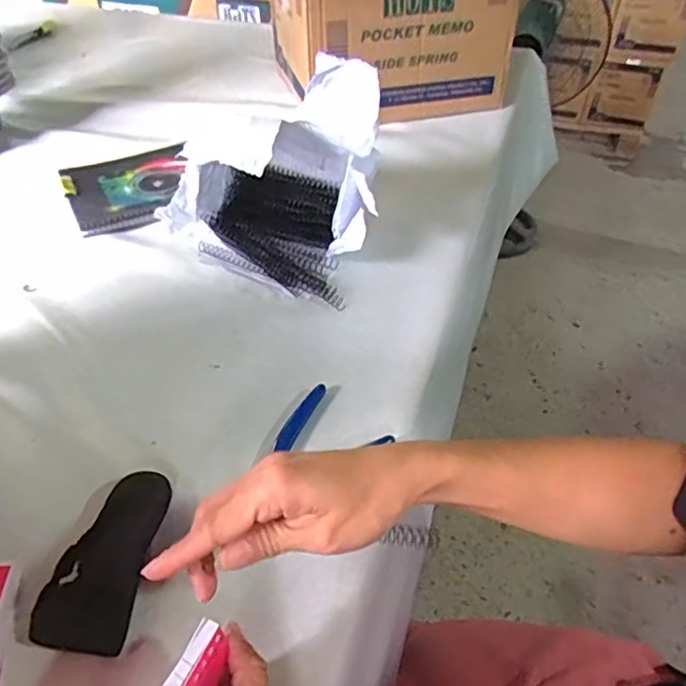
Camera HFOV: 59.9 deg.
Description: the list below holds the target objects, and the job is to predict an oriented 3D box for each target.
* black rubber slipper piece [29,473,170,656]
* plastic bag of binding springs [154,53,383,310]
[{"bbox_3d":[-0.157,0.141,0.398,0.055,0.018,0.115,5,45,5],"label":"black rubber slipper piece"},{"bbox_3d":[-0.065,-0.177,0.619,0.209,0.172,0.171,21,48,20],"label":"plastic bag of binding springs"}]

